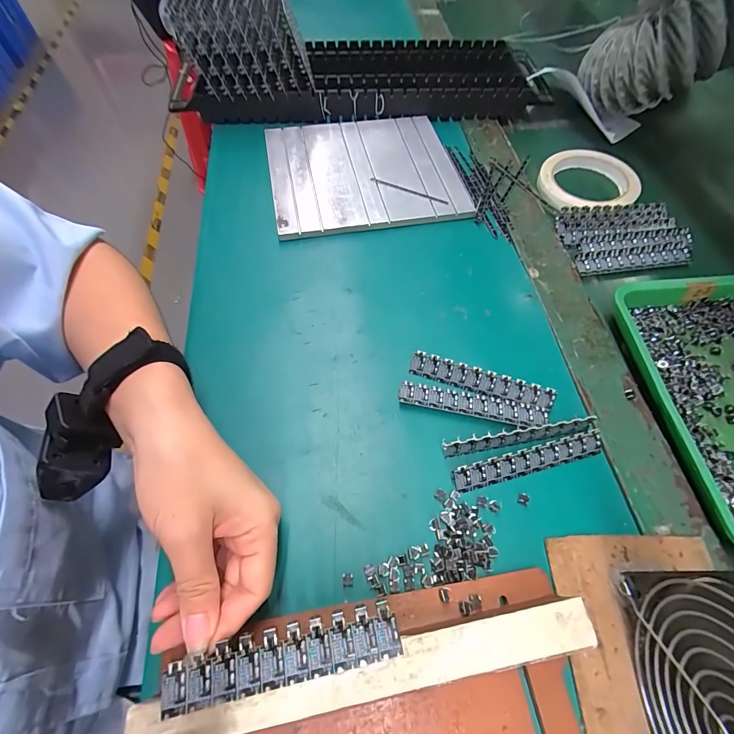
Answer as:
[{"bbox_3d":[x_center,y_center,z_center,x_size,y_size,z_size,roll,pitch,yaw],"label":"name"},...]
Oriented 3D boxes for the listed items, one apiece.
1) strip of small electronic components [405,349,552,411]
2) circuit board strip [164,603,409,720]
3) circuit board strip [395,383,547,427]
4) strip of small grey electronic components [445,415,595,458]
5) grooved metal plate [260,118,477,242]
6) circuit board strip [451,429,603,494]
[{"bbox_3d":[0.087,0.010,0.285,0.107,0.010,0.014,16,62,9],"label":"strip of small electronic components"},{"bbox_3d":[-0.039,0.135,0.174,0.108,0.005,0.024,-11,61,-7],"label":"circuit board strip"},{"bbox_3d":[0.079,0.028,0.278,0.107,0.005,0.021,11,61,6],"label":"circuit board strip"},{"bbox_3d":[0.106,0.048,0.261,0.108,0.013,0.008,-8,61,-5],"label":"strip of small grey electronic components"},{"bbox_3d":[-0.005,-0.220,0.411,0.198,0.013,0.183,-10,61,-6],"label":"grooved metal plate"},{"bbox_3d":[0.112,0.064,0.257,0.110,0.011,0.015,-13,61,-8],"label":"circuit board strip"}]

